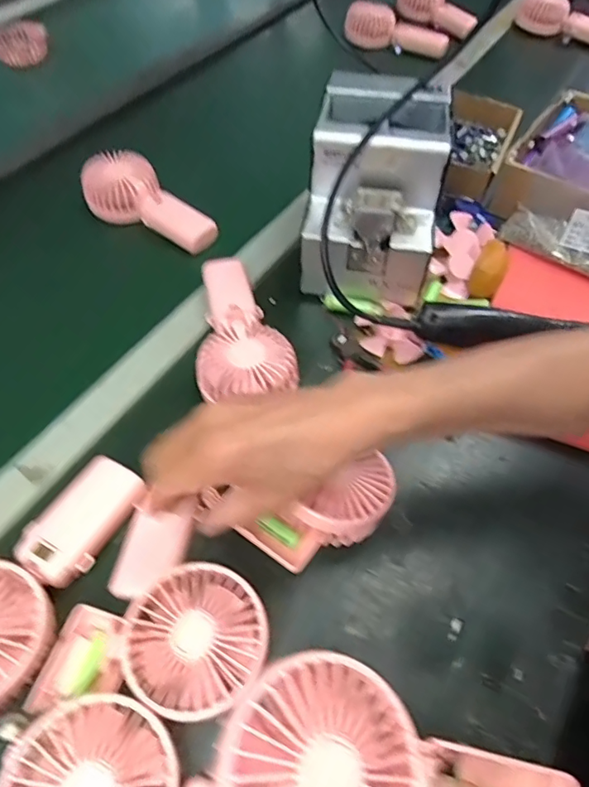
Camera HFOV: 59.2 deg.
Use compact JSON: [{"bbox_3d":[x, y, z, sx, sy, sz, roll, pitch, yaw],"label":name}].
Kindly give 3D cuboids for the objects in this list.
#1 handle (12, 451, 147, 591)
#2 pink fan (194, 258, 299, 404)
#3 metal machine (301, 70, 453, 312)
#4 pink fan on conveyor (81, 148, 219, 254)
[{"bbox_3d":[-0.159,0.095,0.392,0.054,0.028,0.094,27,59,18],"label":"handle"},{"bbox_3d":[-0.048,-0.061,0.498,0.087,0.038,0.175,-4,55,-3],"label":"pink fan"},{"bbox_3d":[0.080,-0.200,0.528,0.124,0.149,0.178,8,55,5],"label":"metal machine"},{"bbox_3d":[-0.170,-0.226,0.624,0.173,0.043,0.075,32,59,6],"label":"pink fan on conveyor"}]

